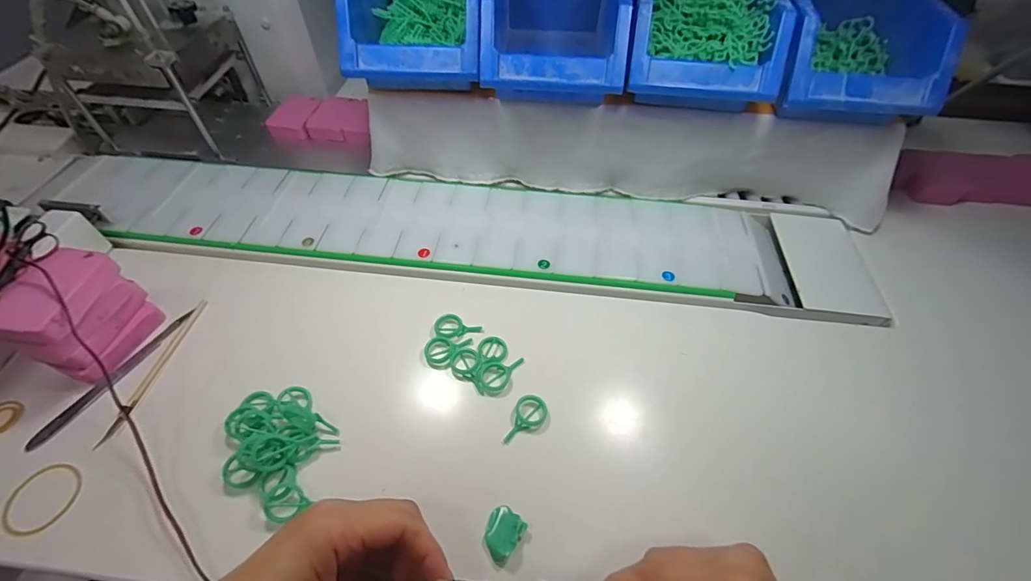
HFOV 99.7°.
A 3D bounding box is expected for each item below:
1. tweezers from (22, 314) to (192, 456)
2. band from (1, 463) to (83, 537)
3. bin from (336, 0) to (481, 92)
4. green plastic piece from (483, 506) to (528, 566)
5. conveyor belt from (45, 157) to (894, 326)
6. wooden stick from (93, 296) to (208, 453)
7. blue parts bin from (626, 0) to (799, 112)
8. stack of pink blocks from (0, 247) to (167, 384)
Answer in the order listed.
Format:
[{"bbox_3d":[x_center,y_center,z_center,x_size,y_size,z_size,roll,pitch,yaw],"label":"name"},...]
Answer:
[{"bbox_3d":[-0.314,0.066,0.344,0.013,0.009,0.132,22,55,15],"label":"tweezers"},{"bbox_3d":[-0.316,0.138,0.290,0.042,0.006,0.044,13,53,4],"label":"band"},{"bbox_3d":[-0.088,-0.270,0.425,0.122,0.077,0.178,3,52,1],"label":"bin"},{"bbox_3d":[-0.009,0.153,0.275,0.023,0.006,0.028,31,58,21],"label":"green plastic piece"},{"bbox_3d":[-0.067,-0.065,0.452,0.844,0.040,0.142,6,52,4],"label":"conveyor belt"},{"bbox_3d":[-0.288,0.060,0.349,0.009,0.007,0.128,7,52,4],"label":"wooden stick"},{"bbox_3d":[0.167,-0.242,0.405,0.125,0.077,0.171,7,52,5],"label":"blue parts bin"},{"bbox_3d":[-0.331,0.022,0.332,0.047,0.078,0.078,8,53,6],"label":"stack of pink blocks"}]

